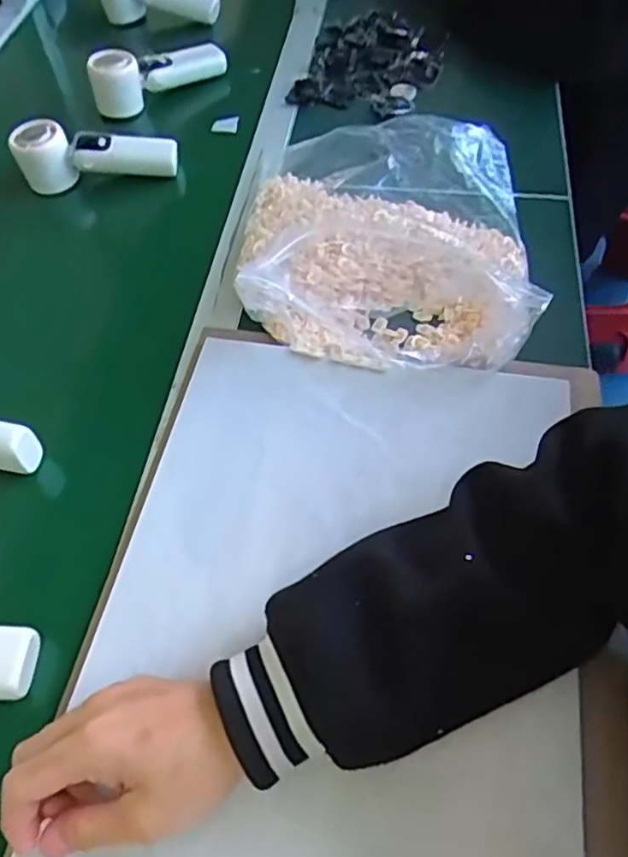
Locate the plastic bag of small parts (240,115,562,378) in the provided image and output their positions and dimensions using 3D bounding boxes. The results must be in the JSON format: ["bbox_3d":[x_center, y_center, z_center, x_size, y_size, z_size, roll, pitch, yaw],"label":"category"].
[{"bbox_3d":[0.063,-0.173,0.579,0.251,0.072,0.269,1,57,3],"label":"plastic bag of small parts"}]

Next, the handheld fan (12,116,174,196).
[{"bbox_3d":[-0.234,-0.297,0.697,0.169,0.056,0.050,-4,56,1],"label":"handheld fan"}]

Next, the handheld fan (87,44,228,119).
[{"bbox_3d":[-0.188,-0.444,0.790,0.067,0.063,0.157,37,66,24],"label":"handheld fan"}]

